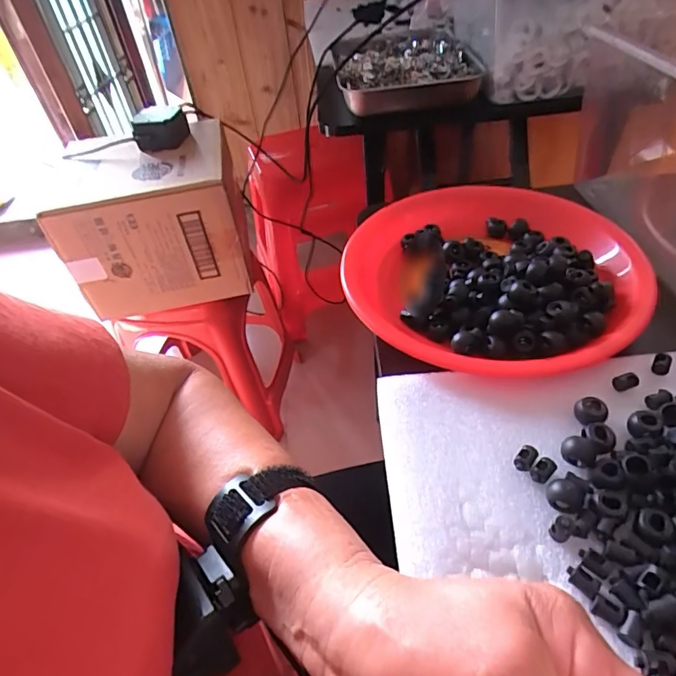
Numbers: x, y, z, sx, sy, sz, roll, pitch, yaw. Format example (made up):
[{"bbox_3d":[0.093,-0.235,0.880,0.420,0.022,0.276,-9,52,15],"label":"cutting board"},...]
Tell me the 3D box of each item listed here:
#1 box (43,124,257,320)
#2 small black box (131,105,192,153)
[{"bbox_3d":[-0.313,-0.201,0.837,0.274,0.224,0.200,-12,47,-6],"label":"box"},{"bbox_3d":[-0.302,-0.357,0.807,0.088,0.044,0.078,-12,47,-5],"label":"small black box"}]

